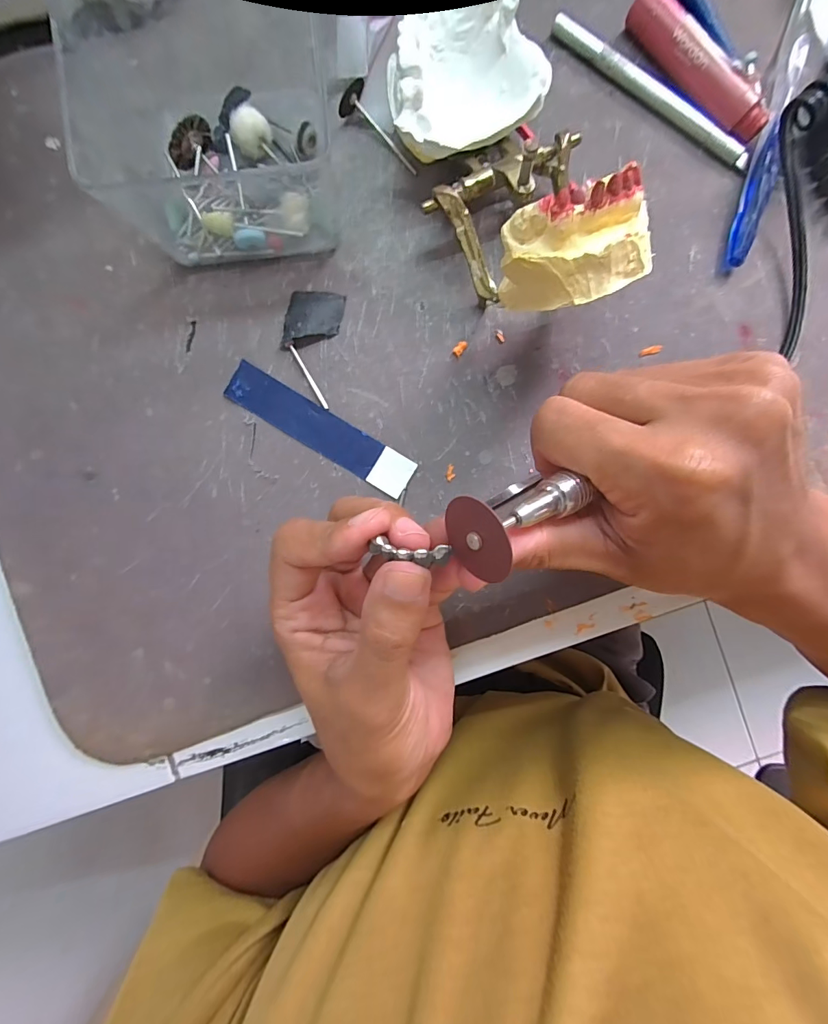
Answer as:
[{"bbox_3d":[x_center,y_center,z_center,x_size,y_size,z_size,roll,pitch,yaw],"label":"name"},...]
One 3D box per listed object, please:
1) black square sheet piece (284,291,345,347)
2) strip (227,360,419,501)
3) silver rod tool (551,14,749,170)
[{"bbox_3d":[-0.051,-0.097,0.214,0.027,0.007,0.030,8,91,-1],"label":"black square sheet piece"},{"bbox_3d":[-0.047,-0.042,0.216,0.101,0.004,0.021,31,90,-1],"label":"strip"},{"bbox_3d":[0.119,-0.211,0.214,0.119,0.009,0.006,35,90,-1],"label":"silver rod tool"}]

